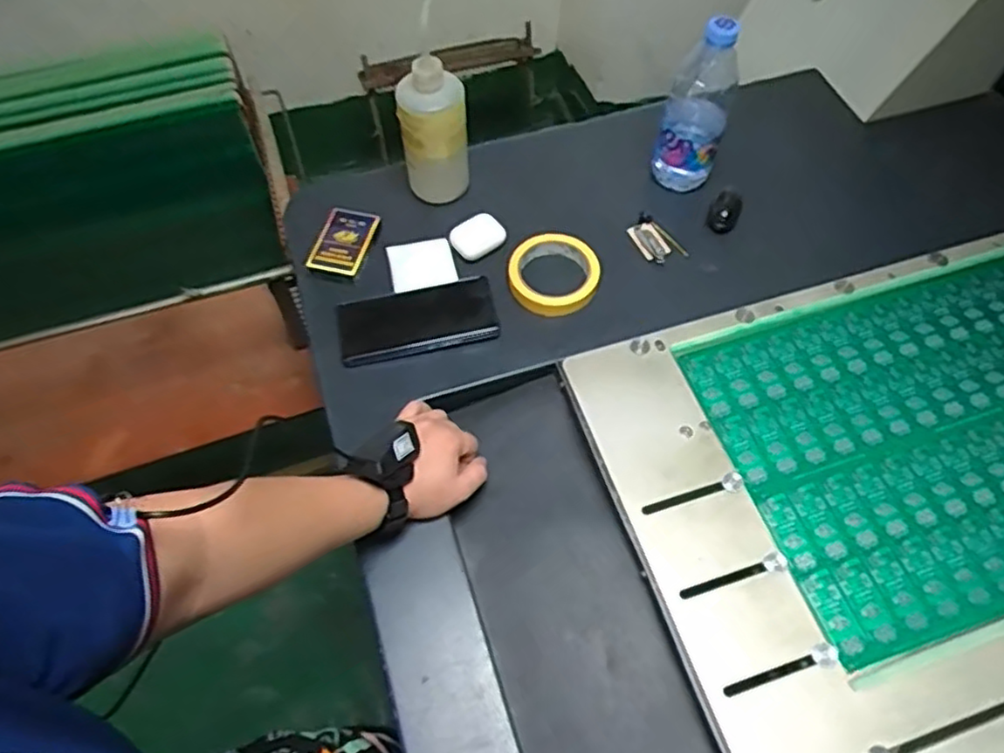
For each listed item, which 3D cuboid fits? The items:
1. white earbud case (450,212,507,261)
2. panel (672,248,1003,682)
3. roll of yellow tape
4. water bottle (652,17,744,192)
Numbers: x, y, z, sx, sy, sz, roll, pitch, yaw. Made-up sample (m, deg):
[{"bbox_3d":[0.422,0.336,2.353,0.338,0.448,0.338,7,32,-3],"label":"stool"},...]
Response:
[{"bbox_3d":[-0.029,-0.161,0.785,0.057,0.025,0.042,-27,62,-15],"label":"white earbud case"},{"bbox_3d":[0.514,0.025,0.675,0.601,0.008,0.332,-16,60,-9],"label":"panel"},{"bbox_3d":[0.058,-0.114,0.764,0.097,0.024,0.094,0,59,0],"label":"roll of yellow tape"},{"bbox_3d":[0.215,-0.293,0.777,0.073,0.217,0.063,18,62,11],"label":"water bottle"}]

